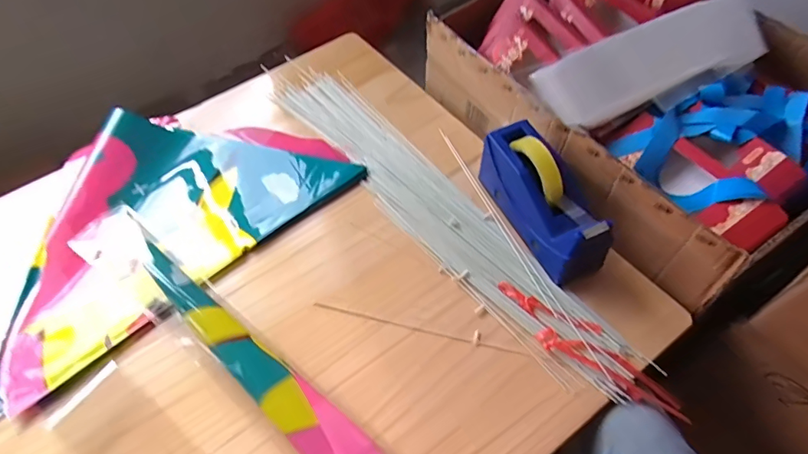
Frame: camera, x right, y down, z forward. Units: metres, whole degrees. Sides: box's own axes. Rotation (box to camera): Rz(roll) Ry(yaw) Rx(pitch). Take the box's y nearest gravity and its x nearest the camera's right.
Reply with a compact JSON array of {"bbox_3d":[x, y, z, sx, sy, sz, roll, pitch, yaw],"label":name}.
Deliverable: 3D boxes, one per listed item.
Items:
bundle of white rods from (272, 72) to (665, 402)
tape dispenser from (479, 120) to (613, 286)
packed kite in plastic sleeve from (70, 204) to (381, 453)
[{"bbox_3d":[0.026,-0.042,0.676,0.104,0.011,0.686,-34,59,-17],"label":"bundle of white rods"},{"bbox_3d":[0.177,-0.039,0.598,0.069,0.107,0.207,-24,57,-11],"label":"tape dispenser"},{"bbox_3d":[-0.204,0.145,0.551,0.572,0.028,0.068,34,64,24],"label":"packed kite in plastic sleeve"}]

